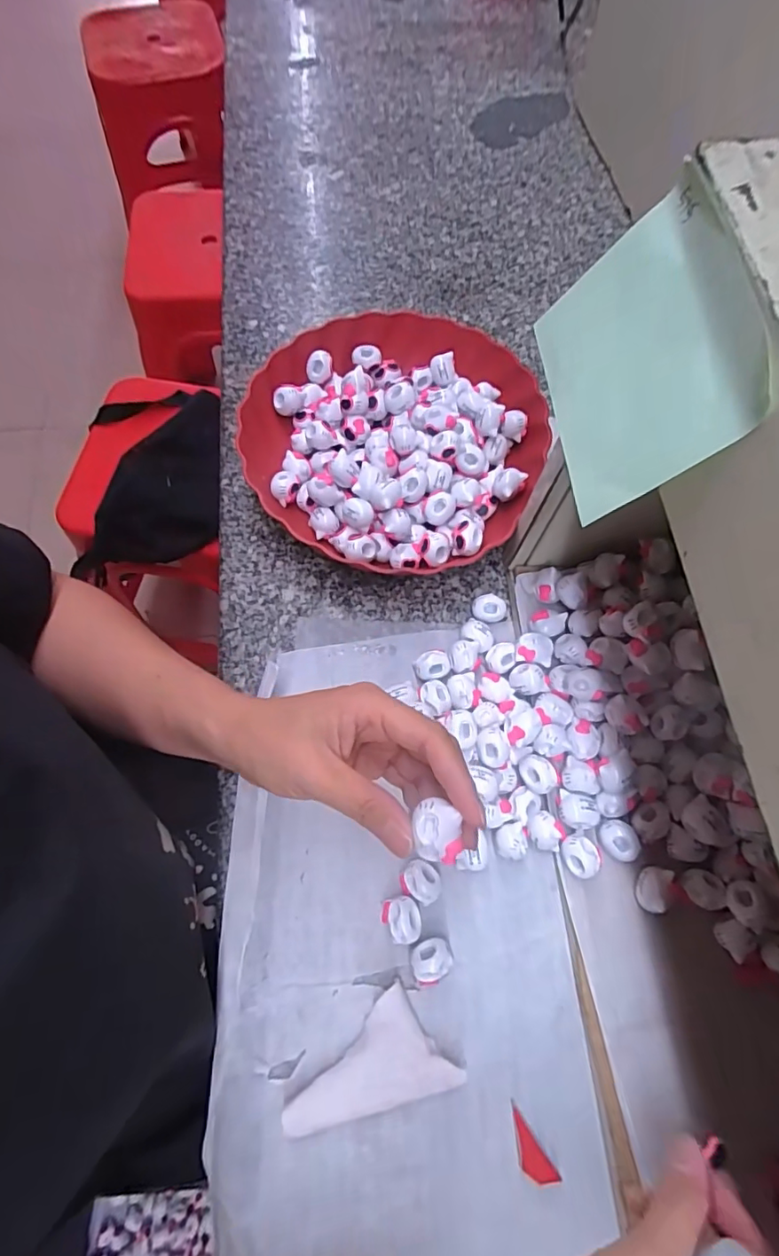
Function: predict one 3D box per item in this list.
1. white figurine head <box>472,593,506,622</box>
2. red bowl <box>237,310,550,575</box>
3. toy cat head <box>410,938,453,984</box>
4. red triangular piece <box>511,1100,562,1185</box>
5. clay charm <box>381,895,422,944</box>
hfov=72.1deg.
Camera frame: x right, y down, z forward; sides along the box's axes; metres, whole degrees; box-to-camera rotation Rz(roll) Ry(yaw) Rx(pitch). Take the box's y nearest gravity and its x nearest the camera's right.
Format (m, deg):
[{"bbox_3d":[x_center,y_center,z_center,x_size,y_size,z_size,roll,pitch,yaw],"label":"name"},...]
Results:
[{"bbox_3d":[0.075,-0.013,0.412,0.024,0.021,0.020,30,75,9],"label":"white figurine head"},{"bbox_3d":[0.009,-0.163,0.446,0.228,0.051,0.242,0,72,0],"label":"red bowl"},{"bbox_3d":[0.025,0.201,0.322,0.023,0.015,0.024,0,72,0],"label":"toy cat head"},{"bbox_3d":[0.078,0.293,0.300,0.014,0.006,0.041,-34,75,-10],"label":"red triangular piece"},{"bbox_3d":[0.008,0.179,0.329,0.023,0.015,0.024,-18,73,-6],"label":"clay charm"}]

